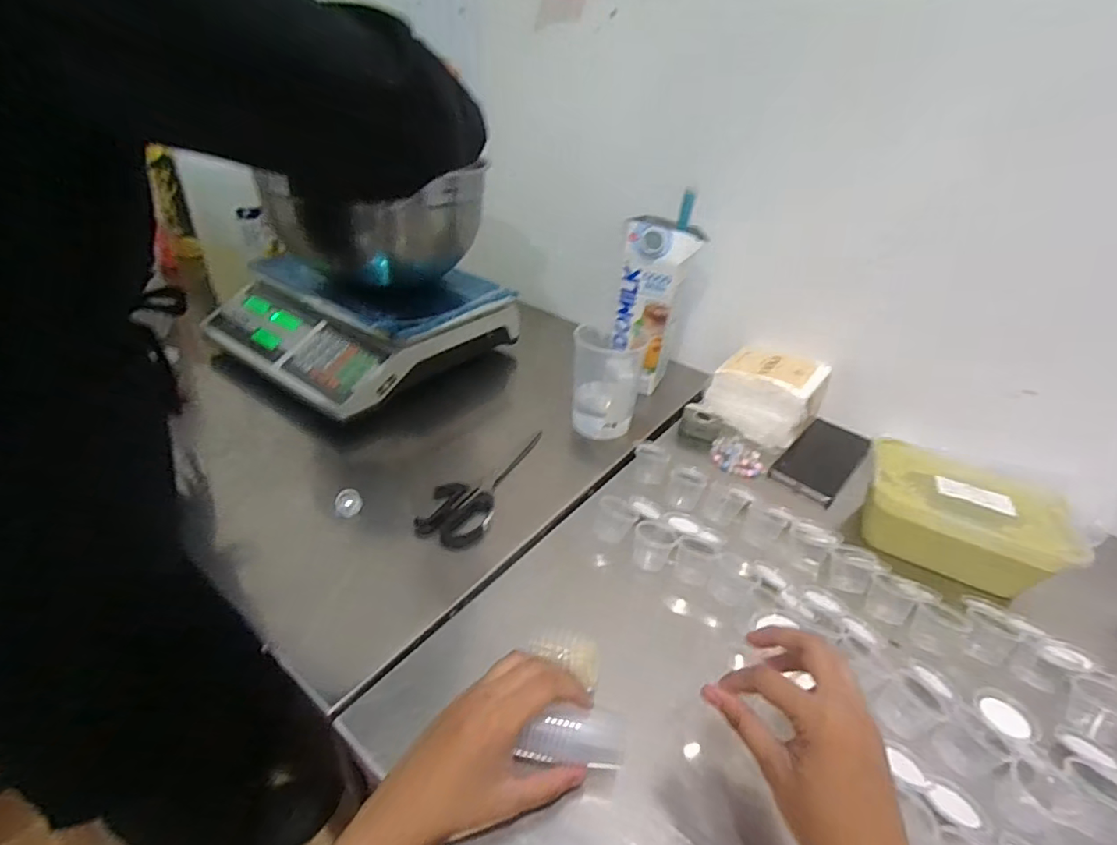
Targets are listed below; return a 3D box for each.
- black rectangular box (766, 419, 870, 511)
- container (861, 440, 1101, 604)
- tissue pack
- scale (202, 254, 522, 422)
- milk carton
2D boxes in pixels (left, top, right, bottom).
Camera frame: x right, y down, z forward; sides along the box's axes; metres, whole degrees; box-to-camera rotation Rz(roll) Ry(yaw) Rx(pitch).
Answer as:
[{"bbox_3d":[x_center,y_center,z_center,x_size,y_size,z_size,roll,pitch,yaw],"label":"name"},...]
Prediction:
[{"bbox_3d":[0.325,0.046,0.639,0.074,0.021,0.155,32,42,32],"label":"black rectangular box"},{"bbox_3d":[0.399,0.091,0.517,0.175,0.066,0.135,24,38,24],"label":"container"},{"bbox_3d":[0.270,-0.034,0.677,0.131,0.076,0.132,25,39,24],"label":"tissue pack"},{"bbox_3d":[-0.267,-0.163,0.719,0.305,0.102,0.321,28,40,28],"label":"scale"},{"bbox_3d":[0.123,-0.158,0.690,0.086,0.219,0.078,24,38,24],"label":"milk carton"}]

